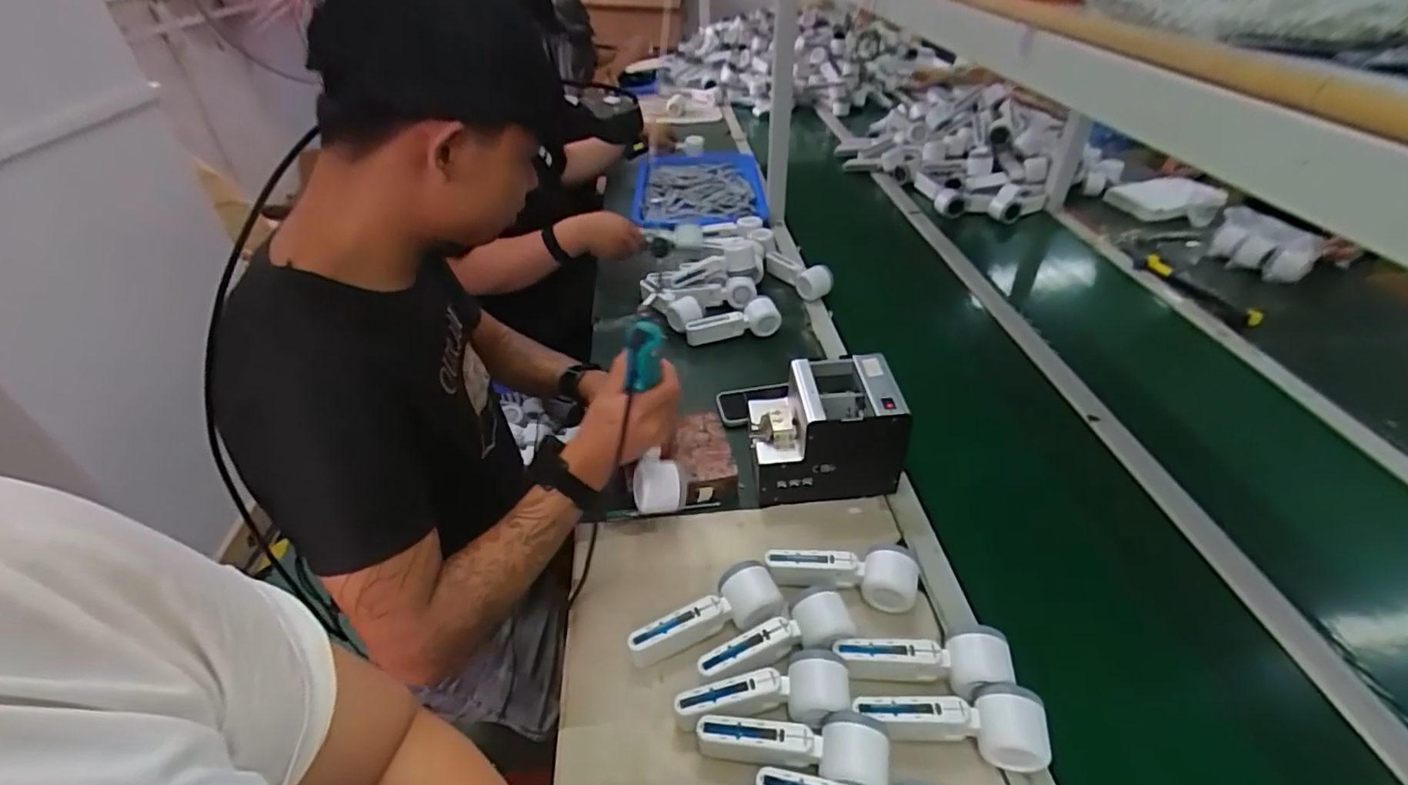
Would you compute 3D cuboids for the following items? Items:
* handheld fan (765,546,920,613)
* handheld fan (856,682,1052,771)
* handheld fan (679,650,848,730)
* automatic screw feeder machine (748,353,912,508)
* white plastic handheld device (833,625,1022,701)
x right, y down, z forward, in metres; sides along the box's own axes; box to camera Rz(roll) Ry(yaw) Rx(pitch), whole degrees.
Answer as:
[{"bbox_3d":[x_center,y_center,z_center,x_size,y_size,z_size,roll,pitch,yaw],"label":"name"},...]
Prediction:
[{"bbox_3d":[0.154,0.208,0.681,0.167,0.053,0.056,2,39,4],"label":"handheld fan"},{"bbox_3d":[0.224,0.298,0.558,0.159,0.056,0.055,8,40,10],"label":"handheld fan"},{"bbox_3d":[0.057,0.286,0.584,0.159,0.047,0.060,2,39,3],"label":"handheld fan"},{"bbox_3d":[0.154,0.051,0.795,0.177,0.161,0.122,-2,39,-2],"label":"automatic screw feeder machine"},{"bbox_3d":[0.216,0.265,0.600,0.164,0.047,0.058,-7,37,17],"label":"white plastic handheld device"}]

